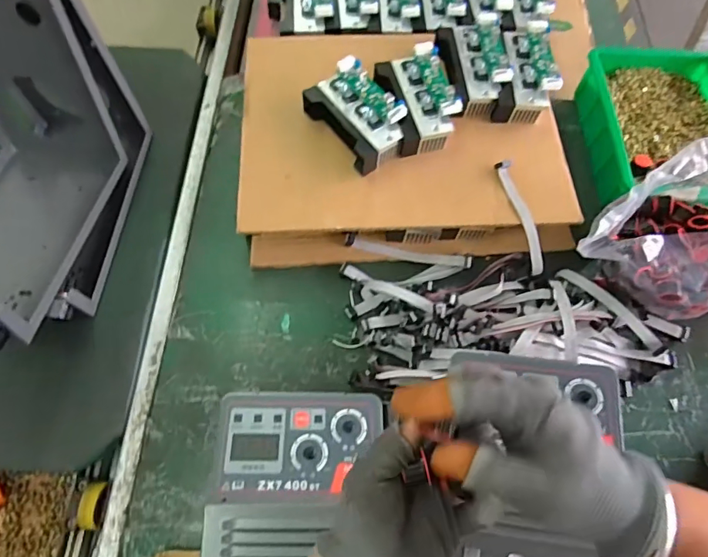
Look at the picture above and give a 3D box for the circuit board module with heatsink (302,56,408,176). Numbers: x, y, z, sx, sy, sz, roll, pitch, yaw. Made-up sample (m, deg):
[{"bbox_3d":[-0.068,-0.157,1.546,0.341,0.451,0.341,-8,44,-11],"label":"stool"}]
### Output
[{"bbox_3d":[0.005,-0.195,0.558,0.074,0.043,0.124,-34,72,-15],"label":"circuit board module with heatsink"}]

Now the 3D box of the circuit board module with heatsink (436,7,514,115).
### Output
[{"bbox_3d":[0.155,-0.270,0.598,0.081,0.045,0.142,-6,67,-4],"label":"circuit board module with heatsink"}]

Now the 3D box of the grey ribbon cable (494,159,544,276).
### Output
[{"bbox_3d":[0.196,-0.073,0.547,0.014,0.026,0.138,-17,83,-8],"label":"grey ribbon cable"}]

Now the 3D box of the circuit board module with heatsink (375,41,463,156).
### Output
[{"bbox_3d":[0.078,-0.220,0.572,0.076,0.042,0.125,-14,68,-7],"label":"circuit board module with heatsink"}]

